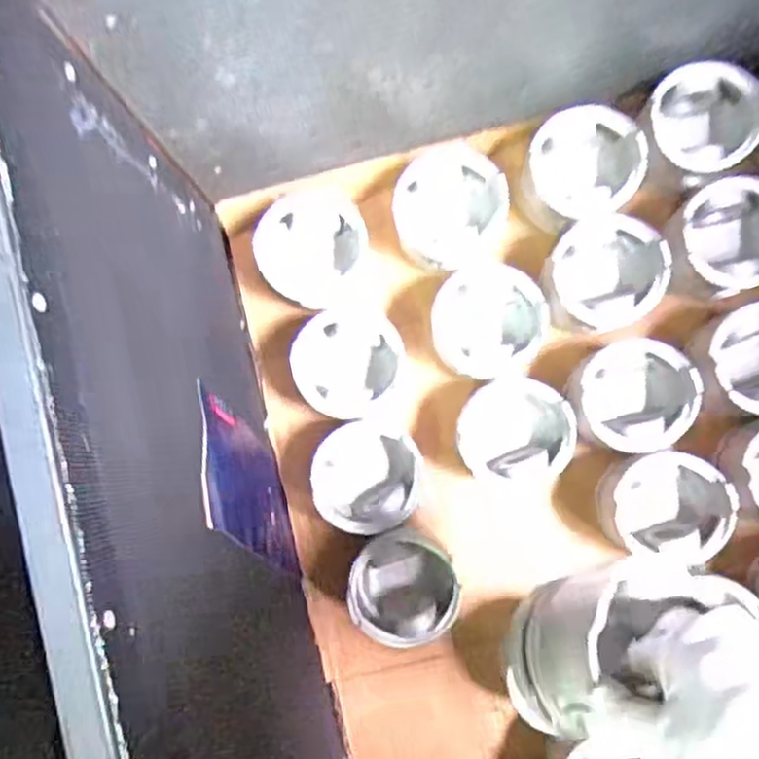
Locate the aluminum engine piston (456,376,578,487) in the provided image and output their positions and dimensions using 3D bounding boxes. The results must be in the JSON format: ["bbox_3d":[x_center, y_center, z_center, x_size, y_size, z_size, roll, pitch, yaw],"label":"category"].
[{"bbox_3d":[0.132,0.054,0.736,0.105,0.081,0.103,4,84,3],"label":"aluminum engine piston"}]

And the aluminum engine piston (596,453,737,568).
[{"bbox_3d":[0.271,0.124,0.718,0.103,0.091,0.103,0,84,3],"label":"aluminum engine piston"}]

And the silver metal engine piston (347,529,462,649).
[{"bbox_3d":[0.025,0.201,0.738,0.100,0.102,0.098,0,84,3],"label":"silver metal engine piston"}]

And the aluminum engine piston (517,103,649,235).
[{"bbox_3d":[0.197,-0.206,0.748,0.105,0.098,0.099,0,84,3],"label":"aluminum engine piston"}]

